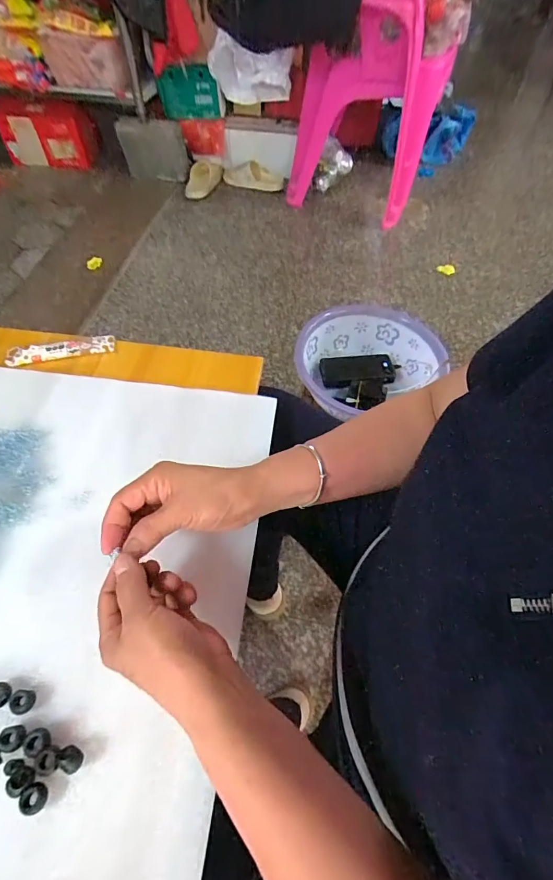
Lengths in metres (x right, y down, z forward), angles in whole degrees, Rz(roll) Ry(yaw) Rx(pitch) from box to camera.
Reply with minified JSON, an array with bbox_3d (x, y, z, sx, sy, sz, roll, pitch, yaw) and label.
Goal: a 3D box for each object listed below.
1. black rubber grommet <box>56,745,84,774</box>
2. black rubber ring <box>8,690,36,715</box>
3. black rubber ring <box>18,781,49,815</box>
[{"bbox_3d":[-0.154,0.239,0.304,0.017,0.008,0.015,17,61,9],"label":"black rubber grommet"},{"bbox_3d":[-0.202,0.208,0.324,0.018,0.010,0.016,3,60,0],"label":"black rubber ring"},{"bbox_3d":[-0.174,0.256,0.291,0.017,0.007,0.017,0,60,-1],"label":"black rubber ring"}]

